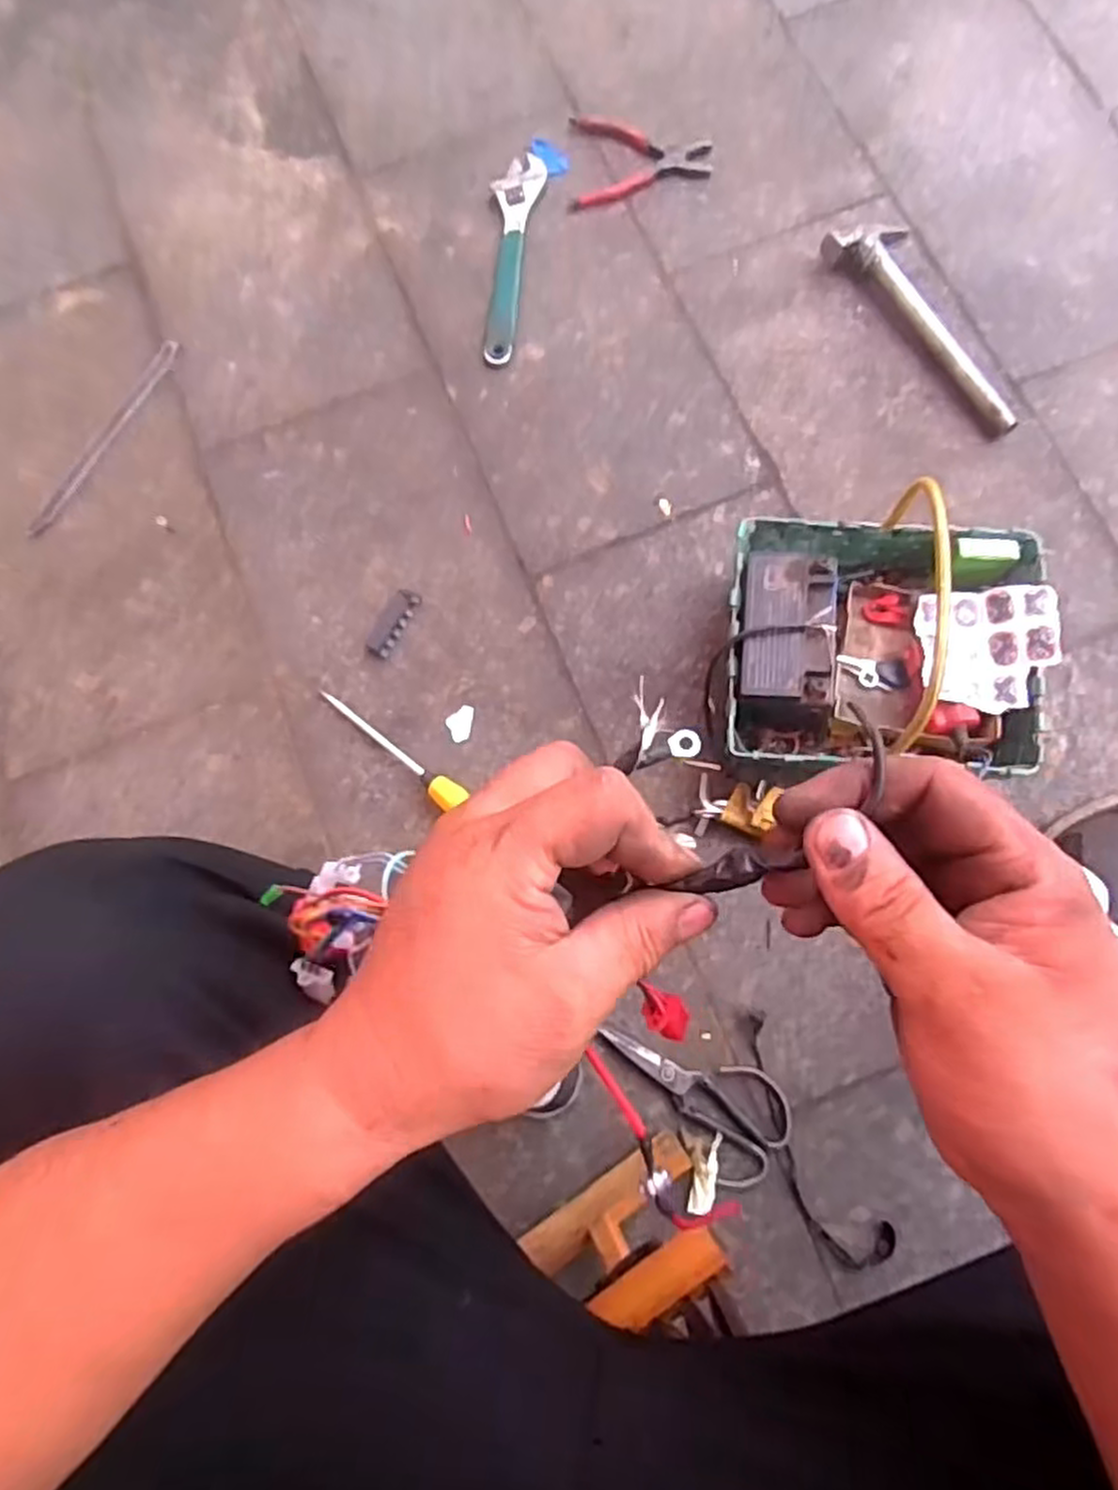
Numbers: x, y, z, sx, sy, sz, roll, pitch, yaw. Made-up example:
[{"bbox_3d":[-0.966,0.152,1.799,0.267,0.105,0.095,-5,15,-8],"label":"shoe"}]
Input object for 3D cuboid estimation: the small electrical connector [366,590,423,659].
[{"bbox_3d":[-0.181,-0.133,0.825,0.028,0.010,0.080,27,78,8],"label":"small electrical connector"}]

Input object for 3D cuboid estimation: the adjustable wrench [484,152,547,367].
[{"bbox_3d":[-0.064,-0.600,0.921,0.063,0.022,0.290,9,76,4],"label":"adjustable wrench"}]

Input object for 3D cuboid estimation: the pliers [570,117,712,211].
[{"bbox_3d":[0.104,-0.740,0.949,0.173,0.022,0.136,2,76,3],"label":"pliers"}]

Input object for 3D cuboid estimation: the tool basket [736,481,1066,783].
[{"bbox_3d":[0.301,-0.104,0.677,0.281,0.233,0.241,7,76,4],"label":"tool basket"}]

